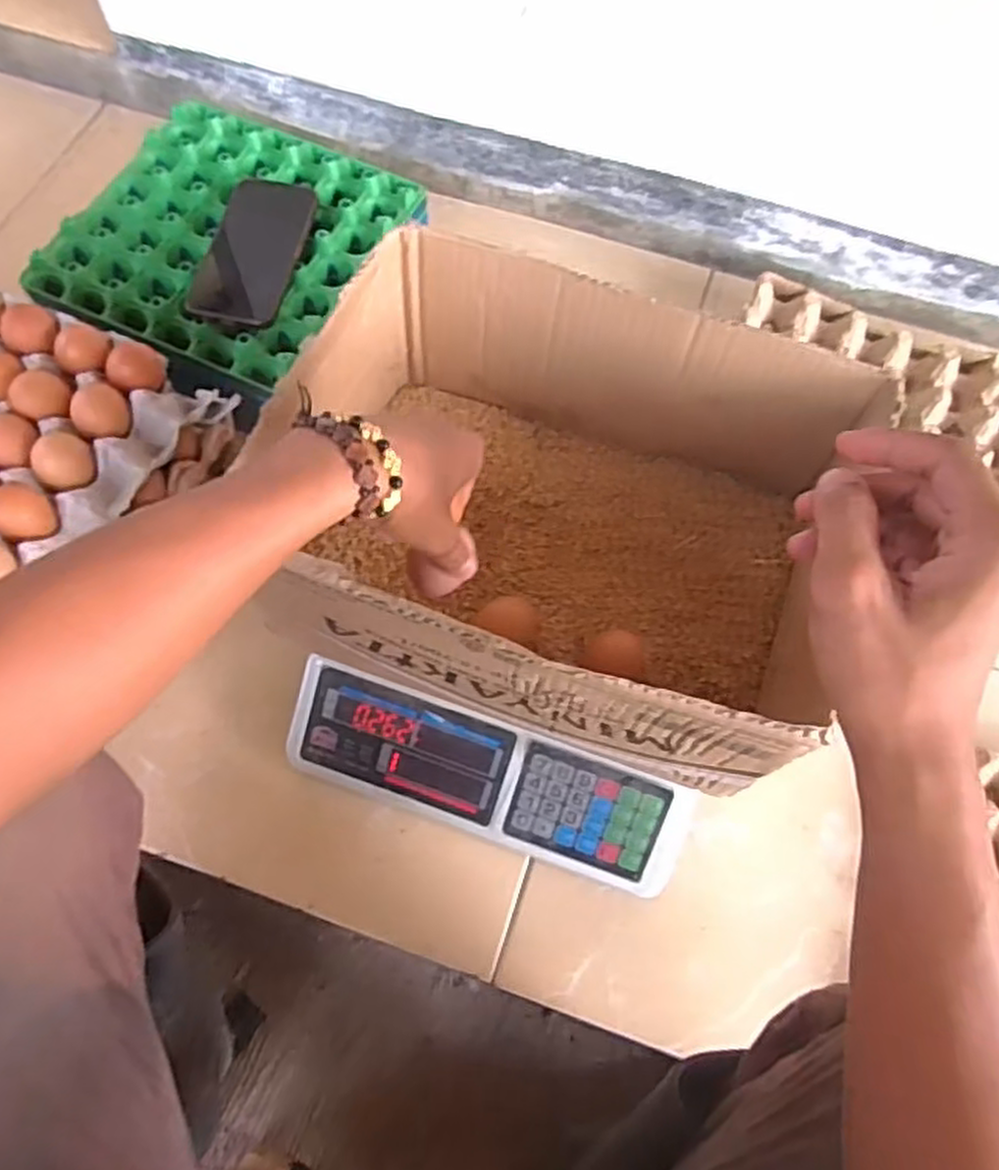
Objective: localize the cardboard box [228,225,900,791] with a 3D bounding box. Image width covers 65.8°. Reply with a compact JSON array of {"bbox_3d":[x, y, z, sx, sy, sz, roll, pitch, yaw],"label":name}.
[{"bbox_3d":[0.043,-0.052,0.537,0.383,0.166,0.278,19,65,6],"label":"cardboard box"}]

